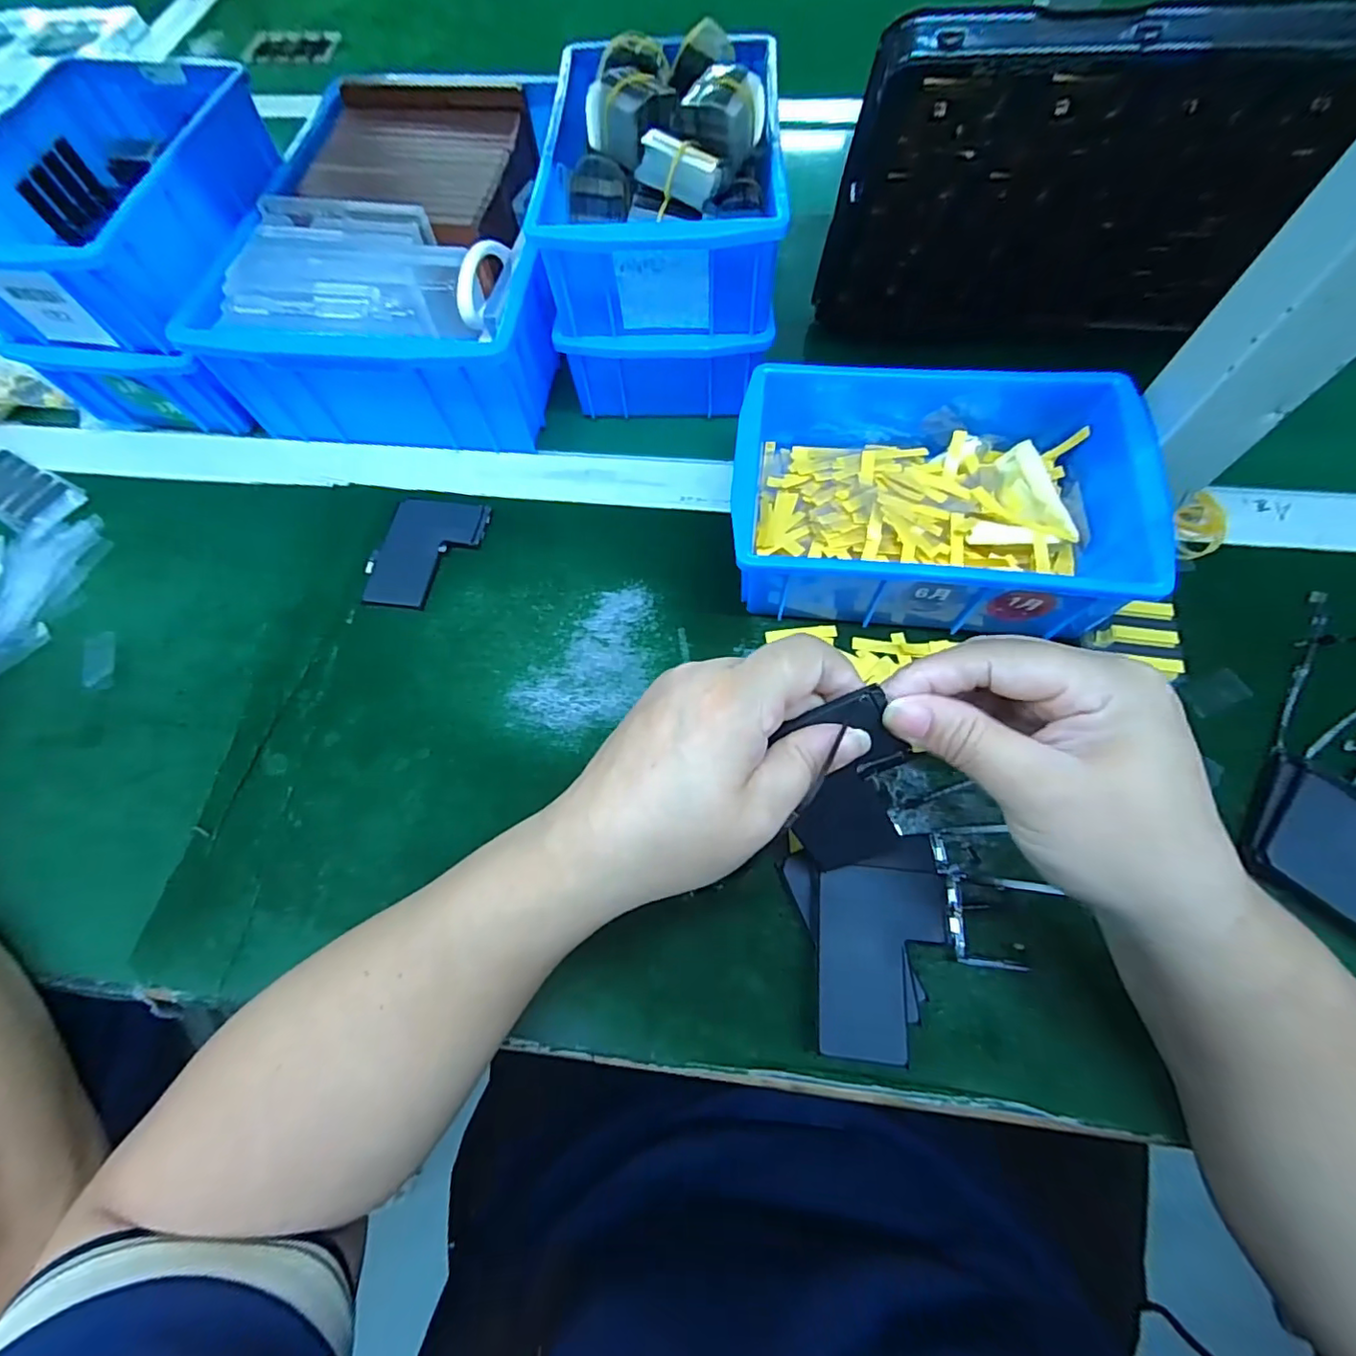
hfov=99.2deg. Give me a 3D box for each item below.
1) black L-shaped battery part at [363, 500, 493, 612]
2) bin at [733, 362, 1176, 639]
[{"bbox_3d":[-0.155,-0.078,0.356,0.059,0.007,0.079,10,67,7],"label":"black L-shaped battery part"},{"bbox_3d":[0.134,-0.102,0.320,0.202,0.068,0.147,6,67,5],"label":"bin"}]

